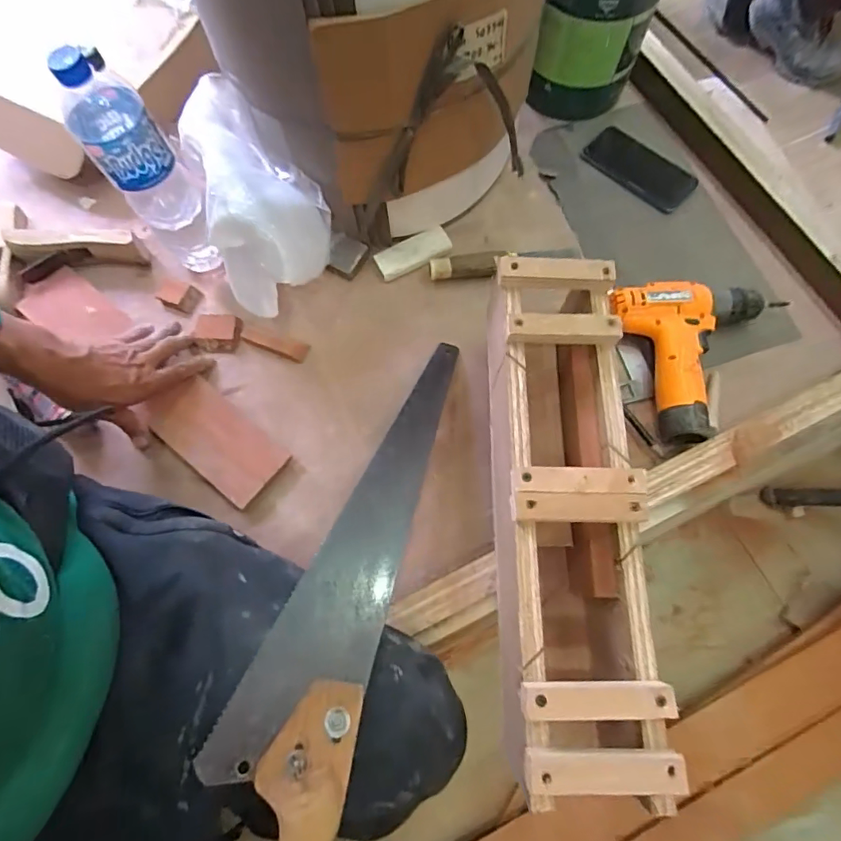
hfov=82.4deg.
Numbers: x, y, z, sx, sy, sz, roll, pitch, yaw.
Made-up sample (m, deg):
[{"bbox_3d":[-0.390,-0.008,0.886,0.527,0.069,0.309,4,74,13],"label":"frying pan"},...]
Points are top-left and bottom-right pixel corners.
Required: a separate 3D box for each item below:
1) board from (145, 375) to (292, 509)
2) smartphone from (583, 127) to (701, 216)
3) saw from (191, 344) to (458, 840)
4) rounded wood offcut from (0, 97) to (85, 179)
[{"bbox_3d":[-0.248,0.021,0.578,0.174,0.007,0.083,37,73,10],"label":"board"},{"bbox_3d":[0.308,-0.355,0.677,0.155,0.016,0.074,39,77,13],"label":"smartphone"},{"bbox_3d":[-0.056,0.127,0.434,0.097,0.015,0.533,16,53,7],"label":"saw"},{"bbox_3d":[-0.547,-0.397,0.675,0.175,0.070,0.014,26,32,8],"label":"rounded wood offcut"}]

